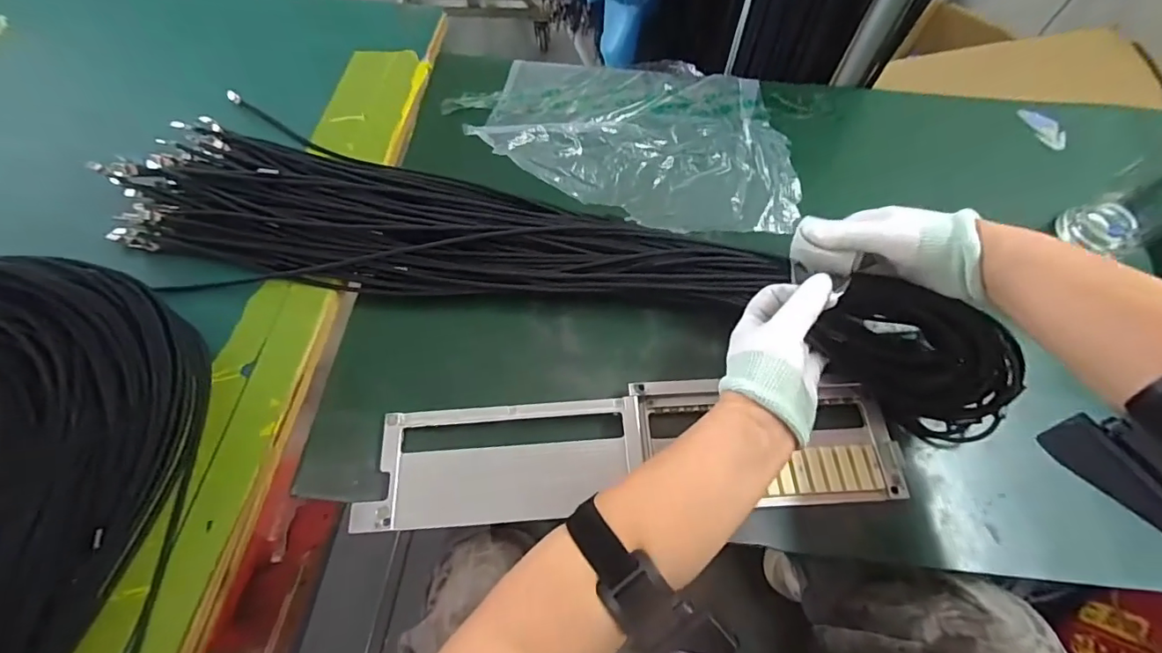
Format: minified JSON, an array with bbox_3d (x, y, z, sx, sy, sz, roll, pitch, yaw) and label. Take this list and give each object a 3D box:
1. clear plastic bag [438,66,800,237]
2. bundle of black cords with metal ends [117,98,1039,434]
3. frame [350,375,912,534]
[{"bbox_3d":[0.041,-0.209,0.525,0.353,0.037,0.234,1,65,0],"label":"clear plastic bag"},{"bbox_3d":[-0.037,-0.065,0.437,0.742,0.074,0.161,14,65,6],"label":"bundle of black cords with metal ends"},{"bbox_3d":[0.040,0.096,0.391,0.401,0.018,0.096,-3,64,-2],"label":"frame"}]

